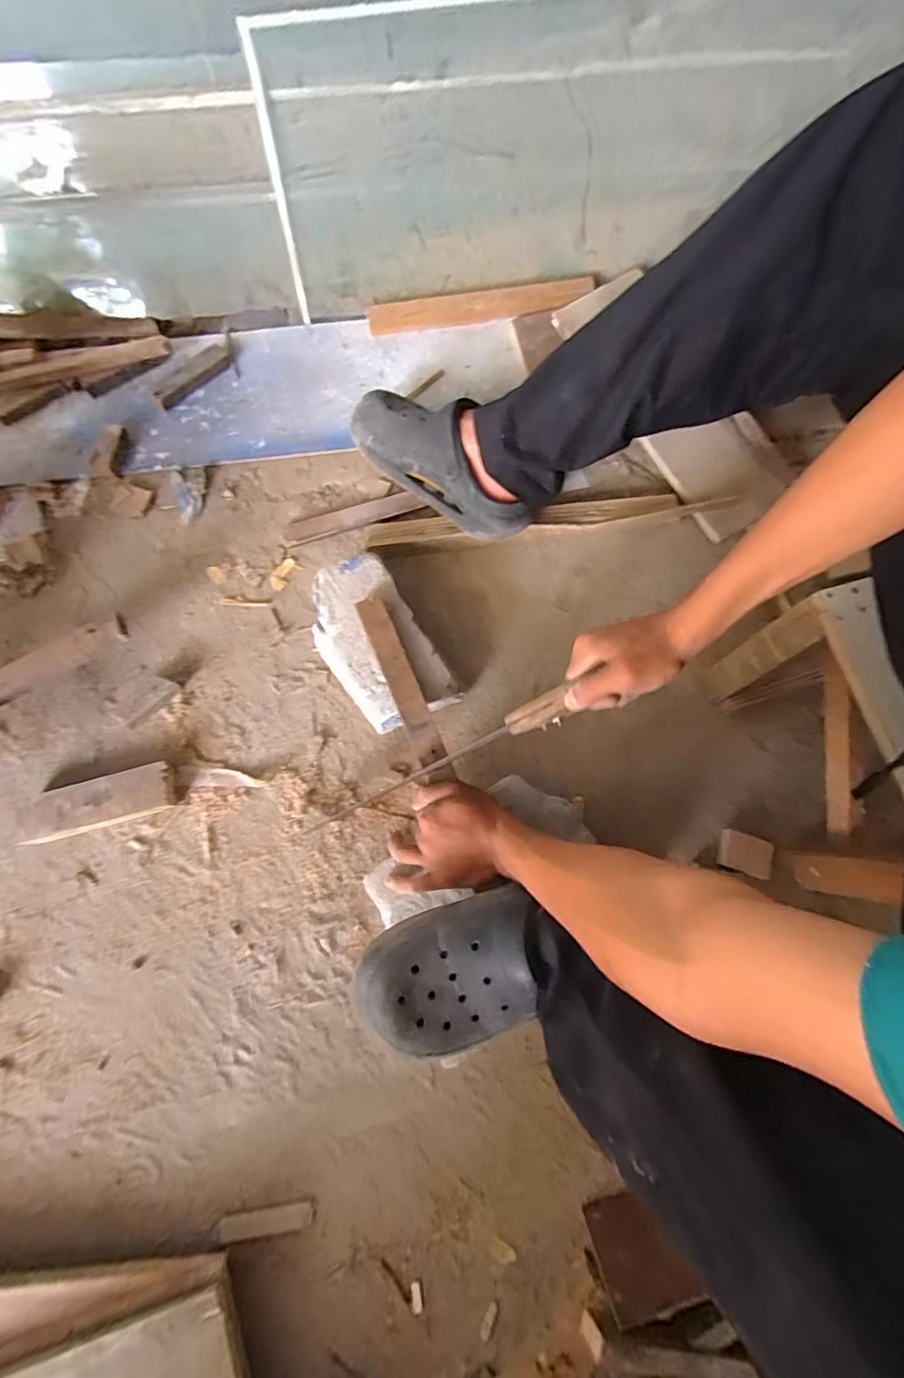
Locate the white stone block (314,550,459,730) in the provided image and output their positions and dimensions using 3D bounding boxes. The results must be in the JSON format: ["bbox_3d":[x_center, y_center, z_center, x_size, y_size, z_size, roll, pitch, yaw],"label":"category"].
[{"bbox_3d":[-0.091,-0.056,0.634,0.124,0.077,0.207,-30,78,-8],"label":"white stone block"}]

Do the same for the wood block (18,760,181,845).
[{"bbox_3d":[-0.407,0.131,0.602,0.170,0.034,0.055,-14,77,-4],"label":"wood block"}]

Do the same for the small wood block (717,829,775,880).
[{"bbox_3d":[0.340,0.190,0.601,0.056,0.020,0.043,19,77,4],"label":"small wood block"}]

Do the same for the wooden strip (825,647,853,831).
[{"bbox_3d":[0.417,0.067,0.561,0.018,0.028,0.214,-10,100,-3],"label":"wooden strip"}]

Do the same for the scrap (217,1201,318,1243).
[{"bbox_3d":[-0.186,0.536,0.521,0.092,0.008,0.021,-7,77,-2],"label":"scrap"}]

